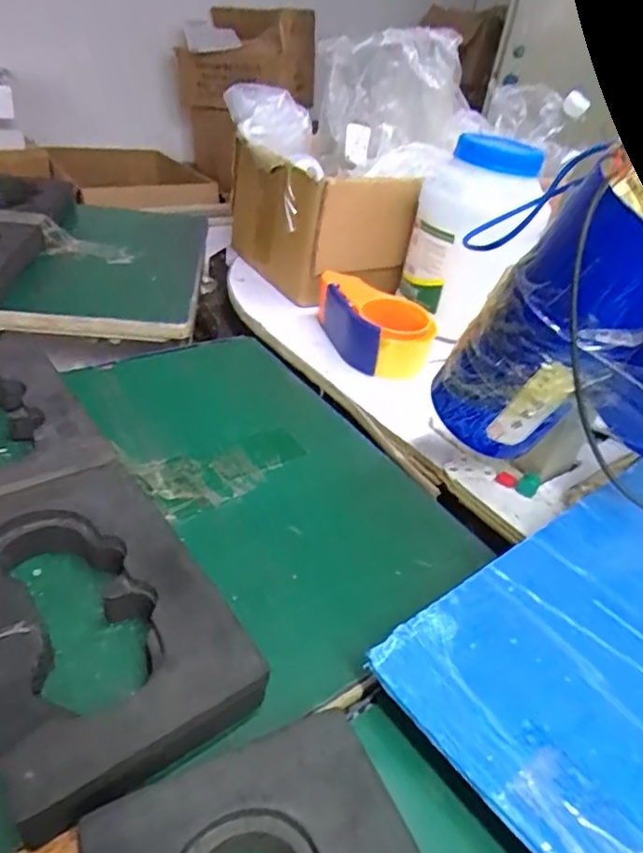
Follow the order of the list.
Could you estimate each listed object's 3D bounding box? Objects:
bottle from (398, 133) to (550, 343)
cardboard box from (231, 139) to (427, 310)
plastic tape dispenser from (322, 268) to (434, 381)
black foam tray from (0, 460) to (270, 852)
[{"bbox_3d":[0.167,-0.208,0.661,0.108,0.187,0.103,-7,38,-18],"label":"bottle"},{"bbox_3d":[-0.005,-0.255,0.770,0.145,0.164,0.195,-18,43,-30],"label":"cardboard box"},{"bbox_3d":[0.057,-0.115,0.655,0.088,0.060,0.146,-13,53,-23],"label":"plastic tape dispenser"},{"bbox_3d":[-0.137,0.107,0.341,0.124,0.040,0.203,-22,45,-34],"label":"black foam tray"}]

